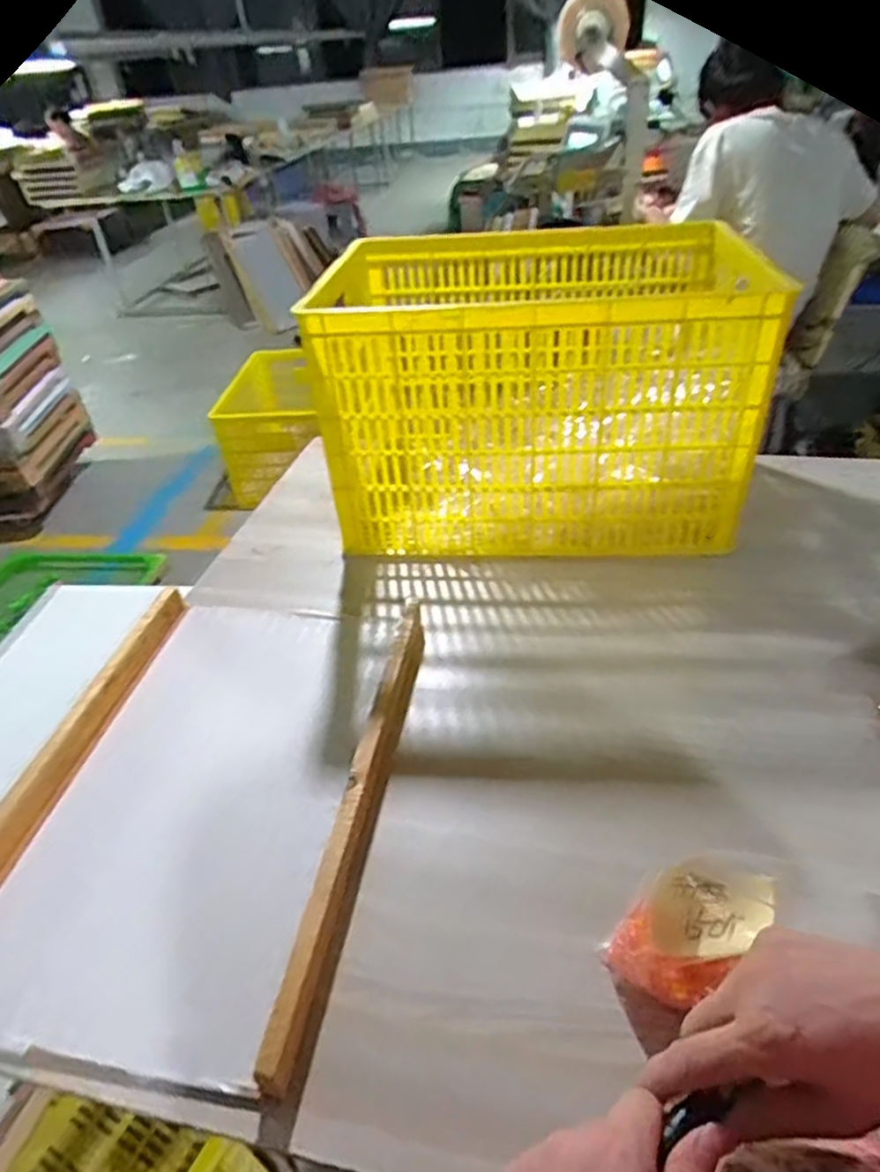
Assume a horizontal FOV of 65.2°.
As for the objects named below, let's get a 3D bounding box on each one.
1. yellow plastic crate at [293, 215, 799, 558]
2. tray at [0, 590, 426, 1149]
[{"bbox_3d":[0.151,-0.325,1.153,0.623,0.415,0.468,-1,39,5],"label":"yellow plastic crate"},{"bbox_3d":[-0.265,0.220,0.798,0.414,0.042,0.594,4,40,12],"label":"tray"}]

